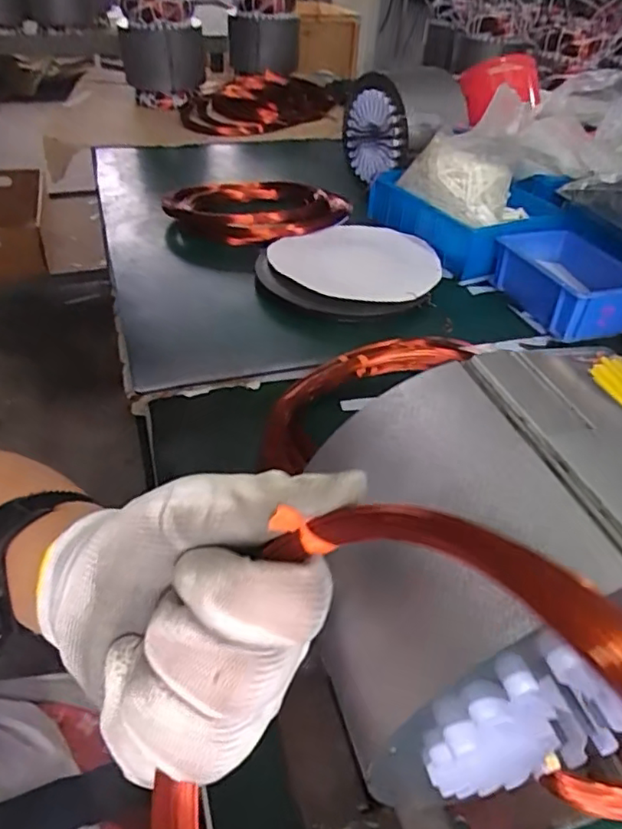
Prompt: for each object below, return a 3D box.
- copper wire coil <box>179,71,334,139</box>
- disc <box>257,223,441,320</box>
[{"bbox_3d":[-0.101,-0.613,1.169,0.268,0.062,0.254,2,40,-2],"label":"copper wire coil"},{"bbox_3d":[0.045,-0.170,0.662,0.189,0.024,0.209,15,42,13],"label":"disc"}]

